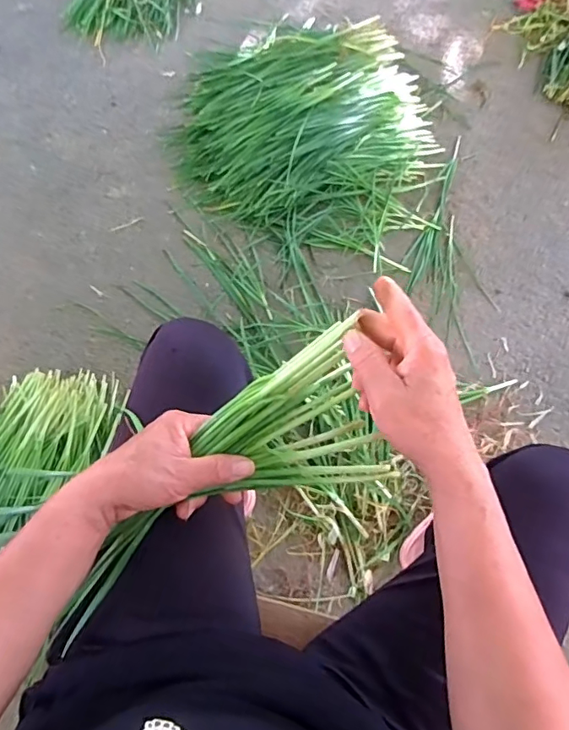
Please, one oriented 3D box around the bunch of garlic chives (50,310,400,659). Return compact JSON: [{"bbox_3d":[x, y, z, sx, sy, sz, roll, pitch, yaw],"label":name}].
[{"bbox_3d":[-0.044,0.104,0.391,0.326,0.059,0.107,-38,76,3],"label":"bunch of garlic chives"}]

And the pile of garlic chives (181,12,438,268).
[{"bbox_3d":[0.050,-0.519,1.094,0.570,0.088,0.570,14,71,3],"label":"pile of garlic chives"}]

